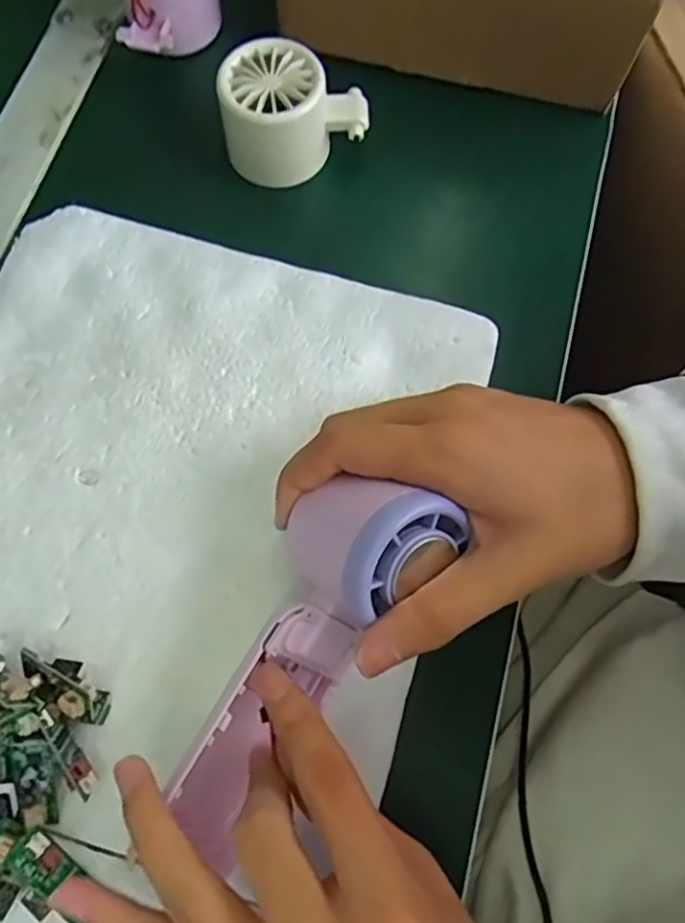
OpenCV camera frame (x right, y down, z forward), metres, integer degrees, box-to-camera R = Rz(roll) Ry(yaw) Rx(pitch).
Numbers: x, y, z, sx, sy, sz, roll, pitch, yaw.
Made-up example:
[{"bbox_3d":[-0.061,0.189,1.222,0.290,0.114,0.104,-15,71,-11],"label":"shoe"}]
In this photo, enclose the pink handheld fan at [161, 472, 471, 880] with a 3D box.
[{"bbox_3d":[-0.016,0.066,0.238,0.054,0.041,0.138,33,83,11],"label":"pink handheld fan"}]

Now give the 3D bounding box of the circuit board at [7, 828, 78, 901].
[{"bbox_3d":[-0.111,0.147,0.236,0.021,0.004,0.014,45,57,-2],"label":"circuit board"}]

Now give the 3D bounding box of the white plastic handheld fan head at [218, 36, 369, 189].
[{"bbox_3d":[-0.027,-0.186,0.340,0.073,0.043,0.049,-20,72,-5],"label":"white plastic handheld fan head"}]

